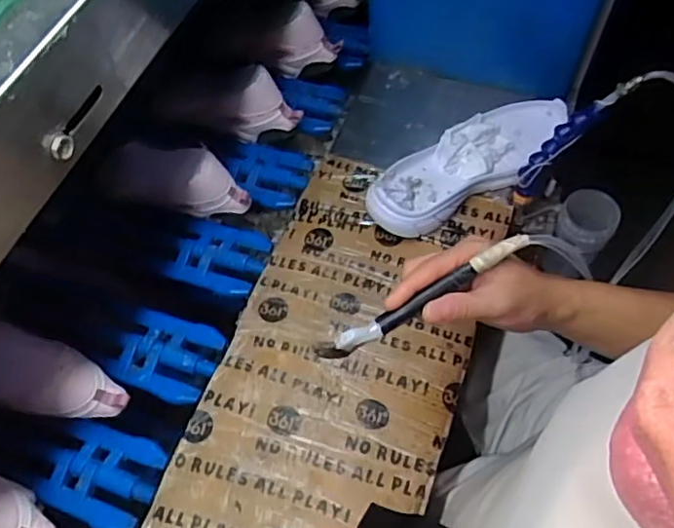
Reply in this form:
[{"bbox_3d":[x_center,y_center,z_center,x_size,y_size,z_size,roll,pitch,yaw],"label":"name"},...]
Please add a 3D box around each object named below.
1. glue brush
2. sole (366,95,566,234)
[{"bbox_3d":[0.067,0.026,0.460,0.180,0.015,0.013,-31,62,-2],"label":"glue brush"},{"bbox_3d":[0.165,-0.126,0.740,0.287,0.028,0.093,-29,77,-19],"label":"sole"}]

